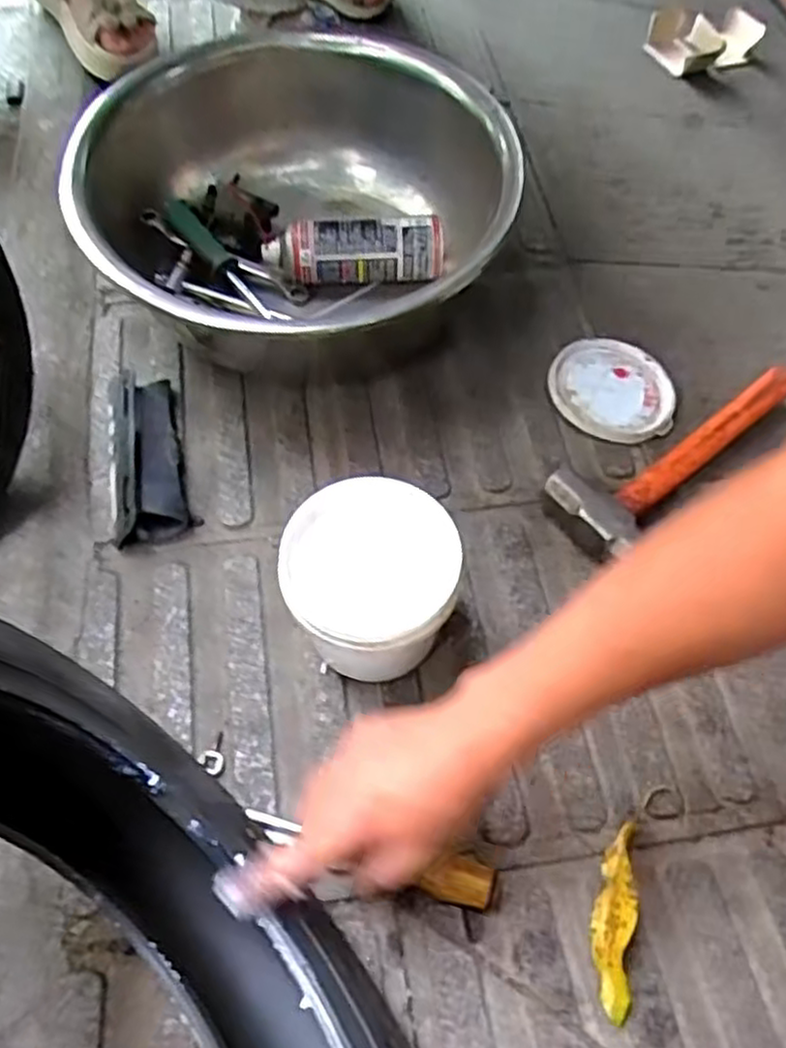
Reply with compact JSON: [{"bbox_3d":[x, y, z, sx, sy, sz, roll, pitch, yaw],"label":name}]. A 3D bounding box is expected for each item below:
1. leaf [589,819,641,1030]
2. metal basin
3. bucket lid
[{"bbox_3d":[0.150,0.261,0.512,0.025,0.039,0.123,9,60,4],"label":"leaf"},{"bbox_3d":[-0.081,-0.302,0.754,0.355,0.189,0.407,22,62,12],"label":"metal basin"},{"bbox_3d":[0.219,-0.138,0.764,0.124,0.023,0.119,1,54,1],"label":"bucket lid"}]

